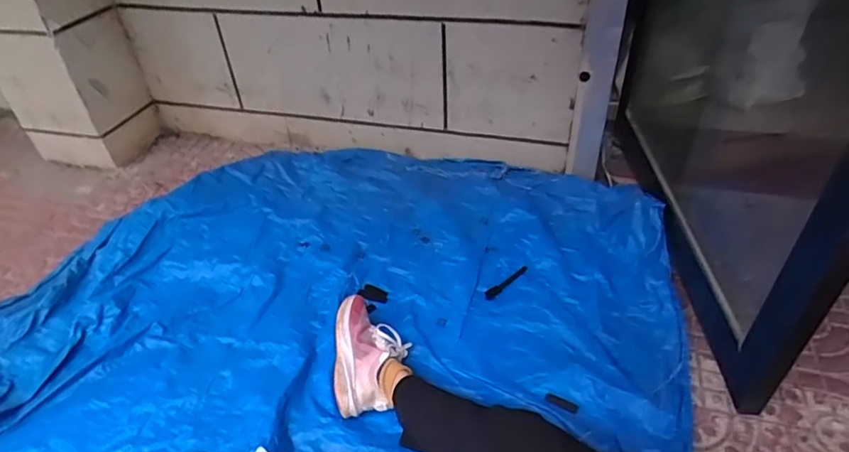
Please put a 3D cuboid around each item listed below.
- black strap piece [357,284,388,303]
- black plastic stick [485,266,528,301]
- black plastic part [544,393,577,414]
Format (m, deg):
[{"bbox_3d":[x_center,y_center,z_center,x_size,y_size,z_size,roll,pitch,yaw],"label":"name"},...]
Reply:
[{"bbox_3d":[-0.114,0.150,1.144,0.072,0.011,0.037,14,43,21],"label":"black strap piece"},{"bbox_3d":[0.181,0.124,1.142,0.129,0.009,0.025,-32,47,-29],"label":"black plastic stick"},{"bbox_3d":[0.244,0.315,0.913,0.057,0.008,0.020,14,44,21],"label":"black plastic part"}]

